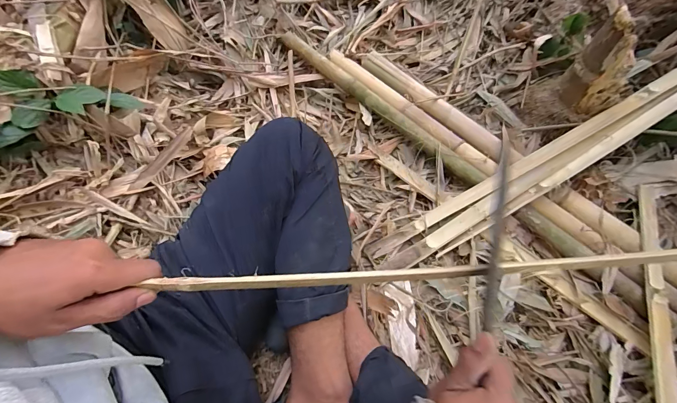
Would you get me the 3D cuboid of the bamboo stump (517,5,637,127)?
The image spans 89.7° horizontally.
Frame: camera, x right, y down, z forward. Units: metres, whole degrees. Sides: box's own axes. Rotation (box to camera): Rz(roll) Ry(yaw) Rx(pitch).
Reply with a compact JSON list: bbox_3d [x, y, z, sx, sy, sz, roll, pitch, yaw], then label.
[{"bbox_3d":[0.500,-0.243,0.694,0.150,0.244,0.102,37,70,13],"label":"bamboo stump"}]

